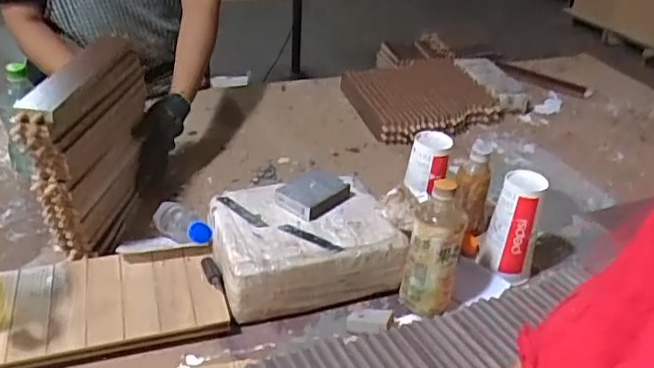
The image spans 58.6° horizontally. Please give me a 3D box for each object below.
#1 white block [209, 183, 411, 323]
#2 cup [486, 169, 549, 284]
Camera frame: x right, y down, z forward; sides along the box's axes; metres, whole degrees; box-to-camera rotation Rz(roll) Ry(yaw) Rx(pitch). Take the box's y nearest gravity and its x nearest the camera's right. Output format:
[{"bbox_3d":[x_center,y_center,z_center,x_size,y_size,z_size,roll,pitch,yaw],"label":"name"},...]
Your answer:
[{"bbox_3d":[-0.034,0.089,0.888,0.259,0.101,0.192,-9,32,-16],"label":"white block"},{"bbox_3d":[0.287,0.067,0.900,0.075,0.166,0.058,11,32,17],"label":"cup"}]

